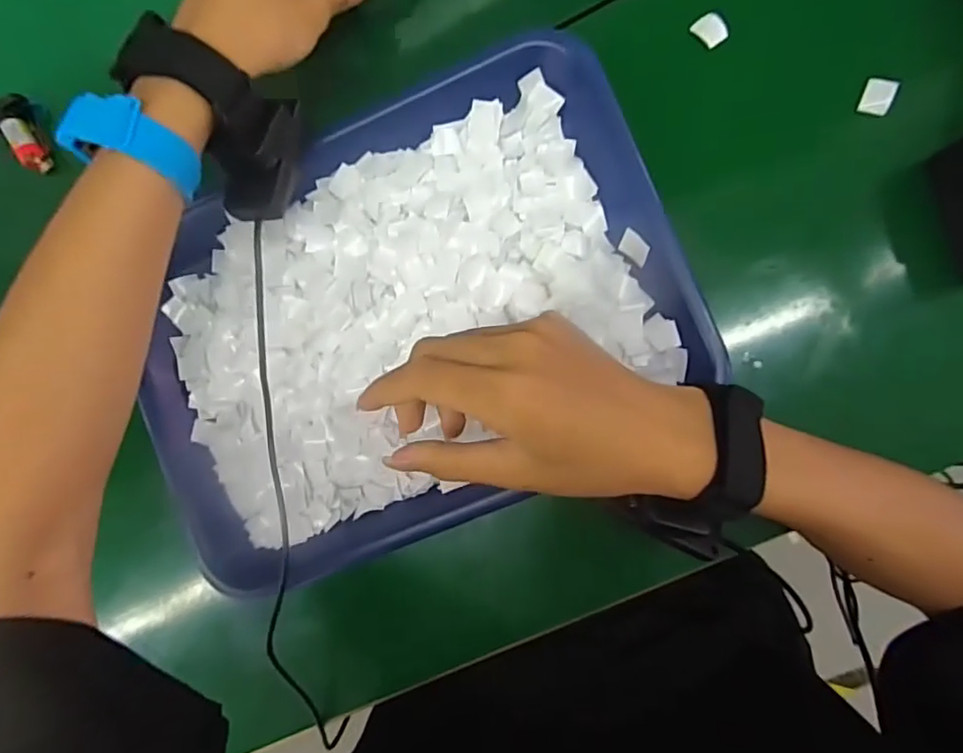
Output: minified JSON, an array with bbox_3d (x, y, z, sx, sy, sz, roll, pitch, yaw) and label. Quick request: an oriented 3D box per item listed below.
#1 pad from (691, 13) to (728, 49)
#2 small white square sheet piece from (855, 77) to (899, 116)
[{"bbox_3d":[0.141,-0.213,0.350,0.016,0.004,0.019,-40,87,6],"label":"pad"},{"bbox_3d":[0.235,-0.166,0.336,0.015,0.009,0.023,22,94,5],"label":"small white square sheet piece"}]

